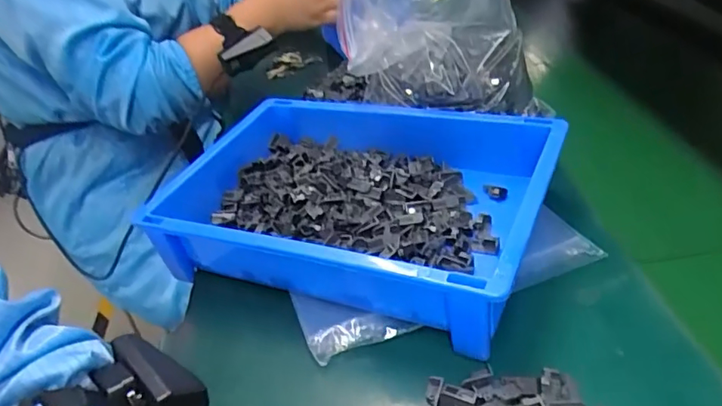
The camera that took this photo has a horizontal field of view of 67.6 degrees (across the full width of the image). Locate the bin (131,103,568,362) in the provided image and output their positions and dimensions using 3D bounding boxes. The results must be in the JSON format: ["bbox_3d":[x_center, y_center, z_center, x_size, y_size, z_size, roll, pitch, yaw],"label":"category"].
[{"bbox_3d":[-0.014,-0.007,0.461,0.305,0.070,0.206,11,39,24],"label":"bin"}]

